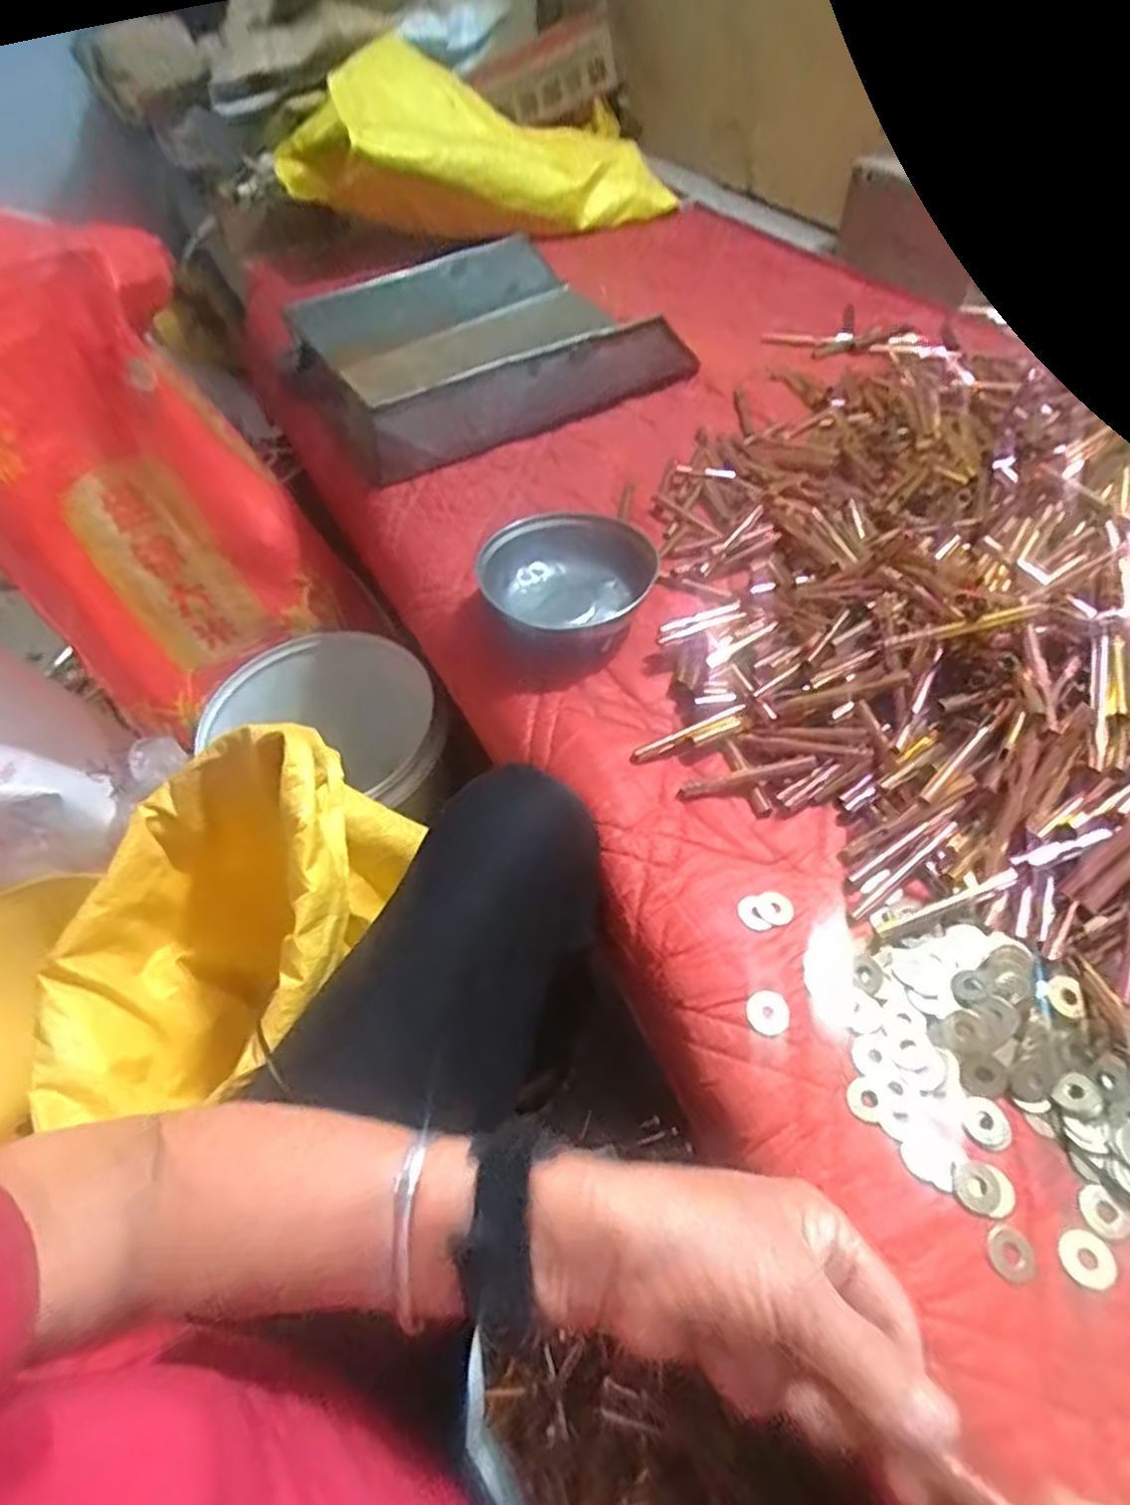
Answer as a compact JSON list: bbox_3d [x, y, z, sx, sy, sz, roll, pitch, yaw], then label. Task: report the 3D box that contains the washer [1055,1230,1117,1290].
[{"bbox_3d":[0.241,0.232,0.330,0.023,0.004,0.022,-2,53,3],"label":"washer"}]

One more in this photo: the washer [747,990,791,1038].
[{"bbox_3d":[0.115,0.147,0.405,0.024,0.004,0.023,-2,53,3],"label":"washer"}]

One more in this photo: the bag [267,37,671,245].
[{"bbox_3d":[-0.083,-0.851,1.037,0.570,0.174,0.265,-21,52,-33],"label":"bag"}]

